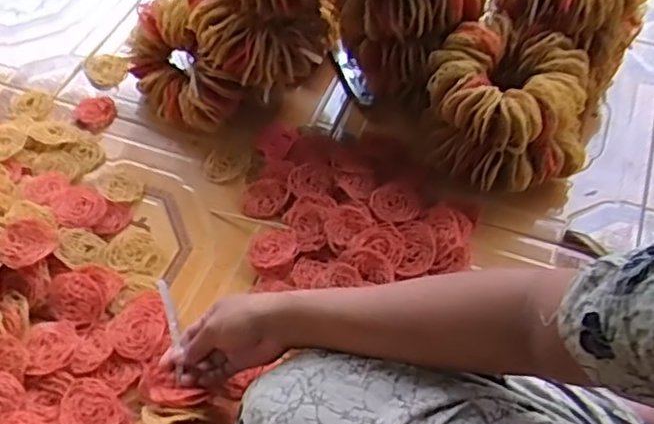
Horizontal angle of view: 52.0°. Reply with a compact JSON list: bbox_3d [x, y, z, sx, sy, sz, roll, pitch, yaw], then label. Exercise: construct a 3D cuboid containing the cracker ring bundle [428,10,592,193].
[{"bbox_3d":[0.213,-0.121,0.802,0.186,0.142,0.164,8,55,8],"label":"cracker ring bundle"}]

